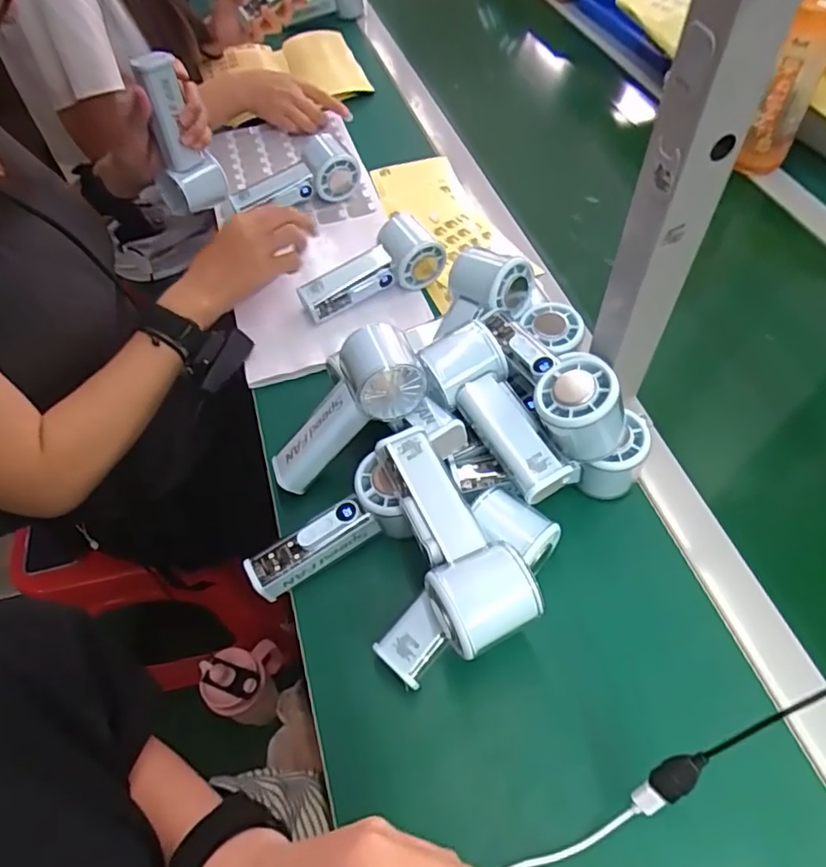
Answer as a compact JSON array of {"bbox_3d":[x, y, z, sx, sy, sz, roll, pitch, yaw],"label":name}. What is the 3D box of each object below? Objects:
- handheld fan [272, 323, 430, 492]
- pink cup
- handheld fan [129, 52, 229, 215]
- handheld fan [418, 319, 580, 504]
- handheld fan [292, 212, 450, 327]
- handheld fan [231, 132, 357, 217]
[{"bbox_3d":[-0.059,-0.019,0.465,0.148,0.056,0.058,-44,56,19],"label":"handheld fan"},{"bbox_3d":[-0.263,0.425,0.974,0.116,0.202,0.103,-24,58,-14],"label":"pink cup"},{"bbox_3d":[-0.249,-0.307,0.616,0.062,0.152,0.045,-31,59,-18],"label":"handheld fan"},{"bbox_3d":[0.065,-0.015,0.457,0.068,0.054,0.149,-26,70,-15],"label":"handheld fan"},{"bbox_3d":[-0.045,-0.170,0.599,0.149,0.056,0.058,-27,58,-15],"label":"handheld fan"},{"bbox_3d":[-0.132,-0.291,0.686,0.139,0.044,0.073,-37,61,-21],"label":"handheld fan"}]

